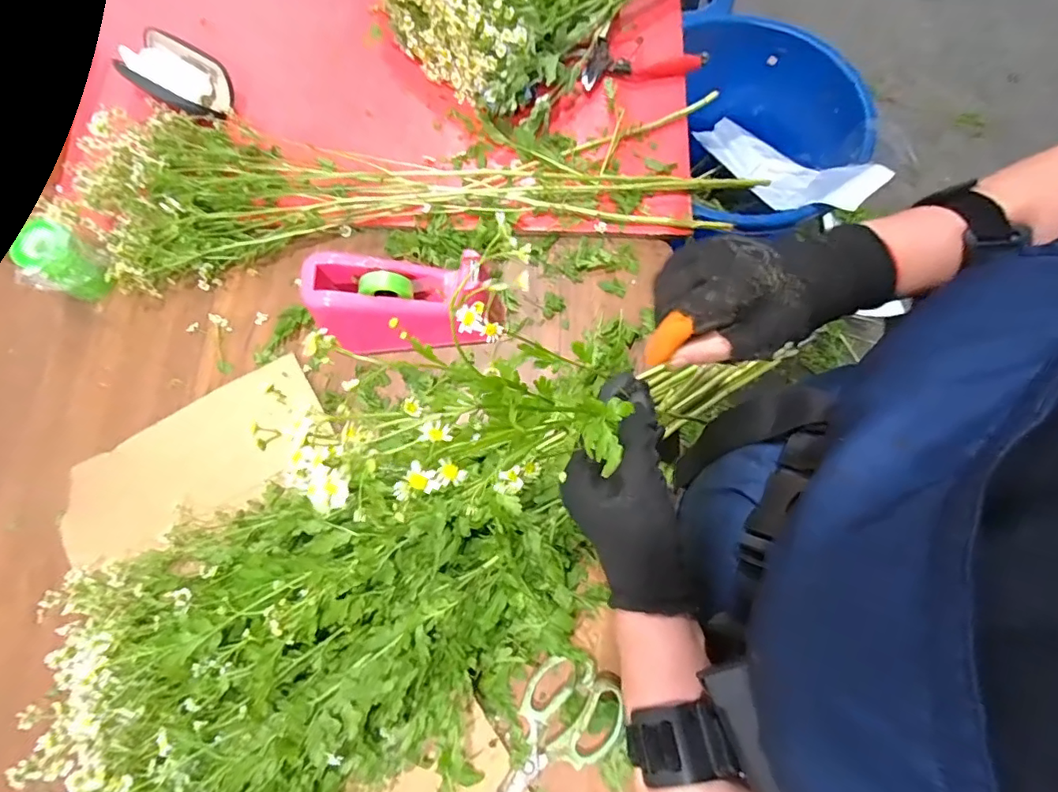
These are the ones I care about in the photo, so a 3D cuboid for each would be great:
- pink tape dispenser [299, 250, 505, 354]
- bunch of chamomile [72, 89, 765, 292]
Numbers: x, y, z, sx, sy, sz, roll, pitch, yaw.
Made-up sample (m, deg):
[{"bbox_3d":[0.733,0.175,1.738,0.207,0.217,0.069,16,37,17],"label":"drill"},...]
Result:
[{"bbox_3d":[-0.132,-0.099,0.570,0.193,0.108,0.088,-3,74,1],"label":"pink tape dispenser"},{"bbox_3d":[-0.143,-0.288,0.642,0.782,0.077,0.225,-6,74,0],"label":"bunch of chamomile"}]

